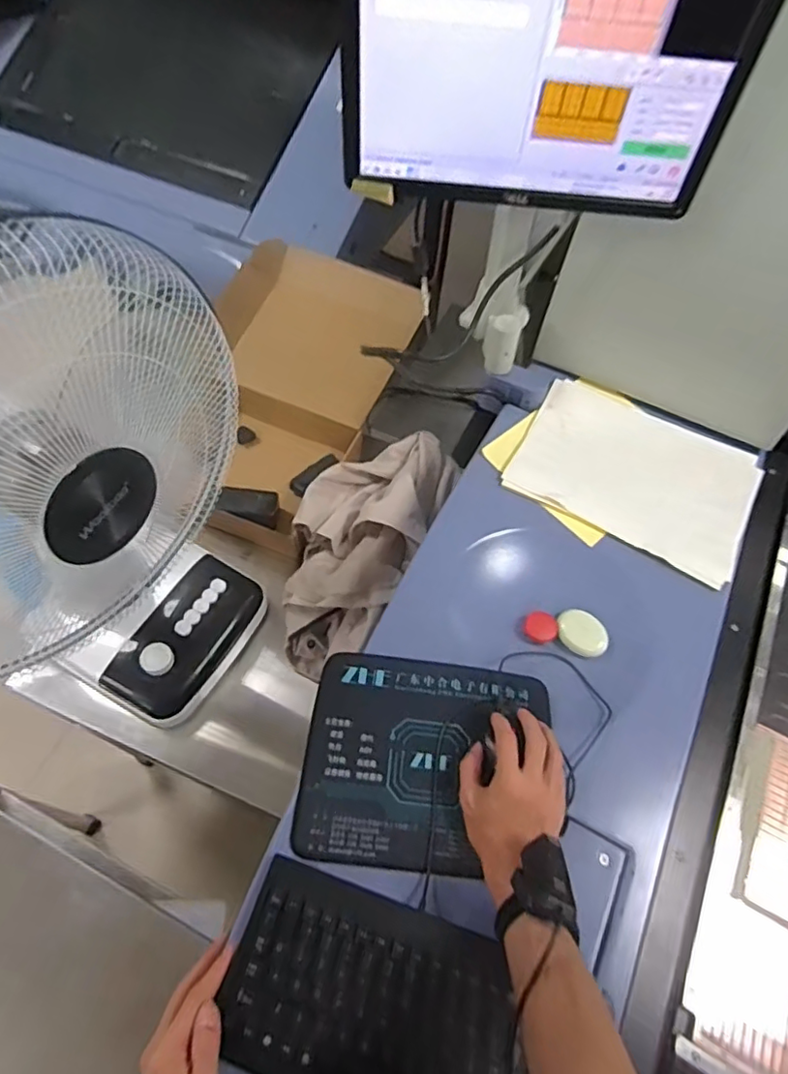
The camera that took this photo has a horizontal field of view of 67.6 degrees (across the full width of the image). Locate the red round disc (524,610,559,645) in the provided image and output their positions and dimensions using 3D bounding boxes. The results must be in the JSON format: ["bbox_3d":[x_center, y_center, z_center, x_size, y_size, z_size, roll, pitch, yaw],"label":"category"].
[{"bbox_3d":[0.179,0.110,0.718,0.040,0.004,0.040,2,59,-3],"label":"red round disc"}]

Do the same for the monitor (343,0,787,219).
[{"bbox_3d":[0.140,-0.453,0.520,0.364,0.288,0.048,5,59,-1],"label":"monitor"}]

